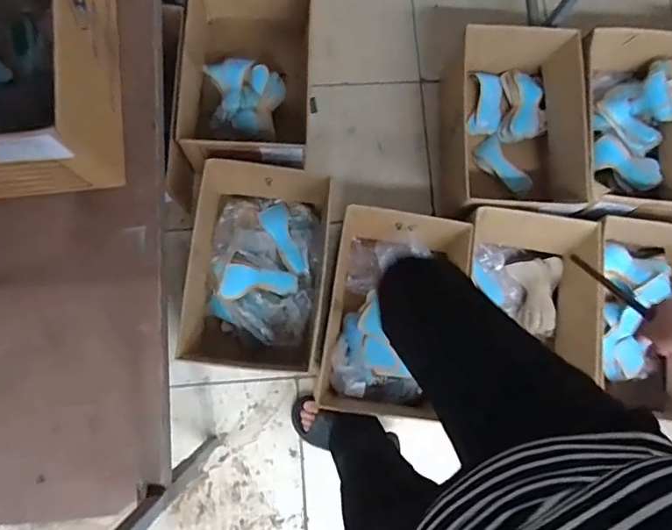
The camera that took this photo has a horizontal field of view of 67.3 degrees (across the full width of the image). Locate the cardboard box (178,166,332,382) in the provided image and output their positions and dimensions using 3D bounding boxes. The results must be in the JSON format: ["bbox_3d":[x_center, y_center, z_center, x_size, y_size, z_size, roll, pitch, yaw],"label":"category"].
[{"bbox_3d":[-0.170,0.015,1.215,0.323,0.214,0.467,7,79,-2],"label":"cardboard box"}]

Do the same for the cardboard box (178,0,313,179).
[{"bbox_3d":[-0.228,-0.467,1.294,0.304,0.203,0.487,3,80,-3],"label":"cardboard box"}]

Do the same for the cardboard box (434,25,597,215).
[{"bbox_3d":[0.434,-0.346,1.279,0.313,0.206,0.490,1,80,-3],"label":"cardboard box"}]

